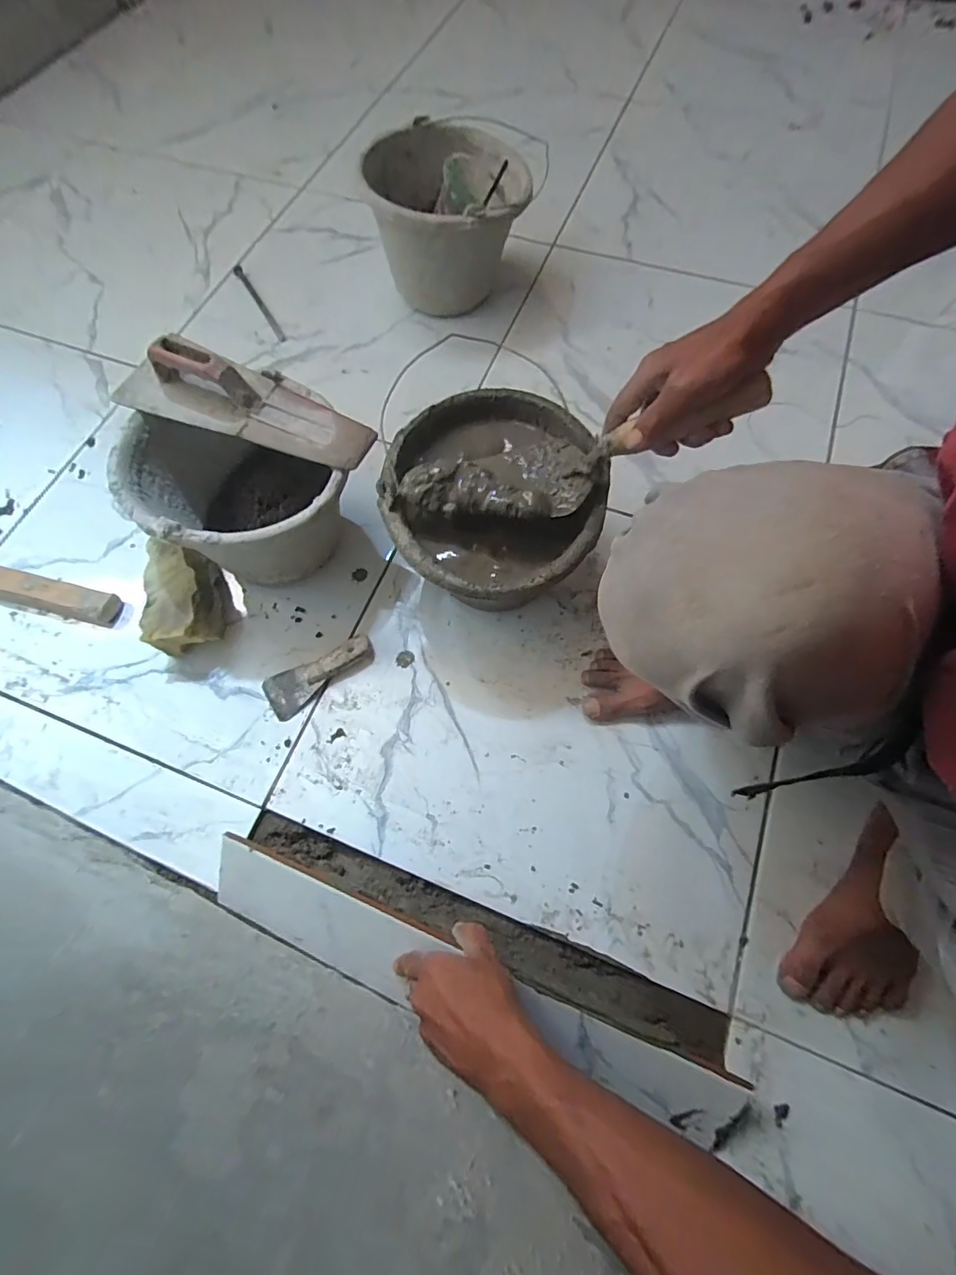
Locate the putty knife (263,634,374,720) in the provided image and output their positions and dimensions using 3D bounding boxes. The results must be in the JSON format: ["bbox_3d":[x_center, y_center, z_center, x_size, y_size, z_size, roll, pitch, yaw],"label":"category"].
[{"bbox_3d":[-0.184,0.043,0.576,0.131,0.021,0.049,-27,72,-9],"label":"putty knife"}]

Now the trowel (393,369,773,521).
[{"bbox_3d":[0.091,-0.167,0.455,0.343,0.062,0.095,-9,69,11],"label":"trowel"}]

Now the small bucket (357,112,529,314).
[{"bbox_3d":[-0.041,-0.616,0.745,0.217,0.176,0.208,0,70,1],"label":"small bucket"}]

